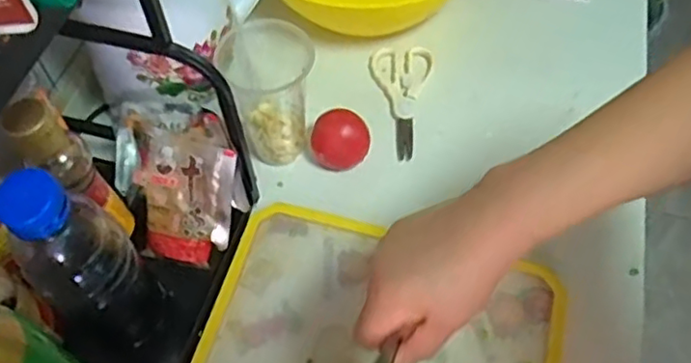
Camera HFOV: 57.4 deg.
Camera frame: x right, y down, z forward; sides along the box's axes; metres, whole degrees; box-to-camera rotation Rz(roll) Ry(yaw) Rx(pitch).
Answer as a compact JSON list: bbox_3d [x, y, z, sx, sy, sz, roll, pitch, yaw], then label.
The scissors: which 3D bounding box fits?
[{"bbox_3d":[0.063,-0.090,0.692,0.068,0.013,0.153,3,58,-2],"label":"scissors"}]

